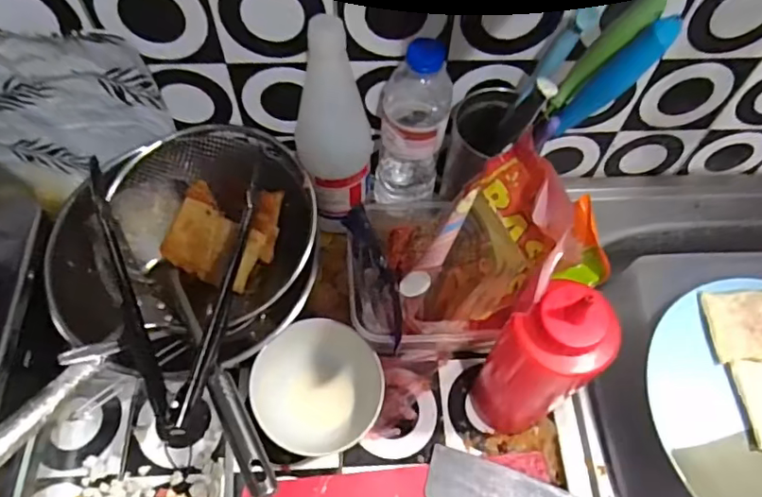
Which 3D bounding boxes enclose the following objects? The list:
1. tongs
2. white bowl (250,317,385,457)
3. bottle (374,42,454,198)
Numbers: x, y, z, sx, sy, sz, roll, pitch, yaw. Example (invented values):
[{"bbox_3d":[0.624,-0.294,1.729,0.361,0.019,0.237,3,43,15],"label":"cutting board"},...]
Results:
[{"bbox_3d":[-0.182,0.039,0.485,0.155,0.049,0.258,-5,61,-4],"label":"tongs"},{"bbox_3d":[-0.057,0.127,0.515,0.113,0.061,0.120,1,61,-1],"label":"white bowl"},{"bbox_3d":[0.029,-0.108,0.538,0.062,0.205,0.064,5,61,1],"label":"bottle"}]

